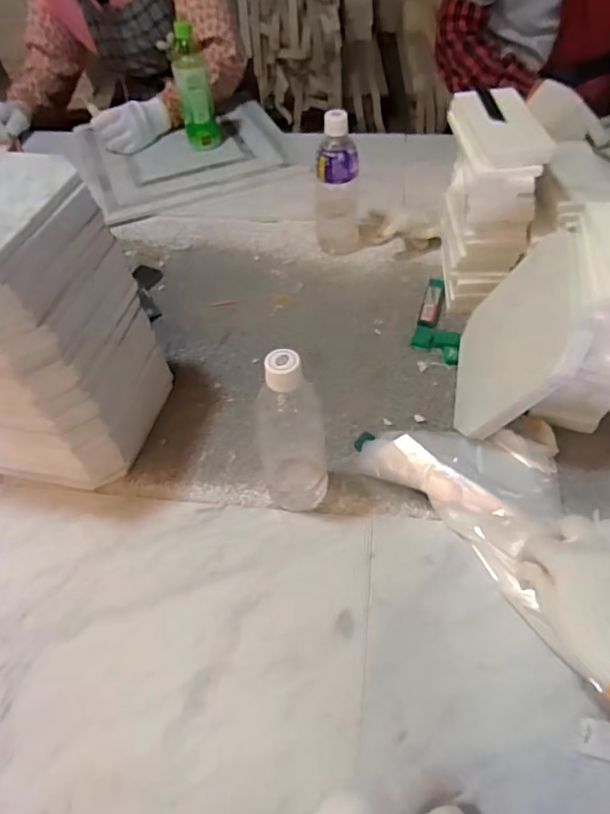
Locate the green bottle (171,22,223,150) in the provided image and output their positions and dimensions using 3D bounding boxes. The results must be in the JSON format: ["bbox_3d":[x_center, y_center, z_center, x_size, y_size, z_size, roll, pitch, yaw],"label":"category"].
[{"bbox_3d":[-0.208,-0.607,1.033,0.066,0.204,0.057,-11,52,-4],"label":"green bottle"}]

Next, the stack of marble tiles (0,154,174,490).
[{"bbox_3d":[-0.299,-0.070,0.568,0.205,0.297,0.191,7,52,9],"label":"stack of marble tiles"}]

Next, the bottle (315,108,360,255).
[{"bbox_3d":[0.050,-0.334,0.827,0.066,0.213,0.069,-3,51,3],"label":"bottle"}]

